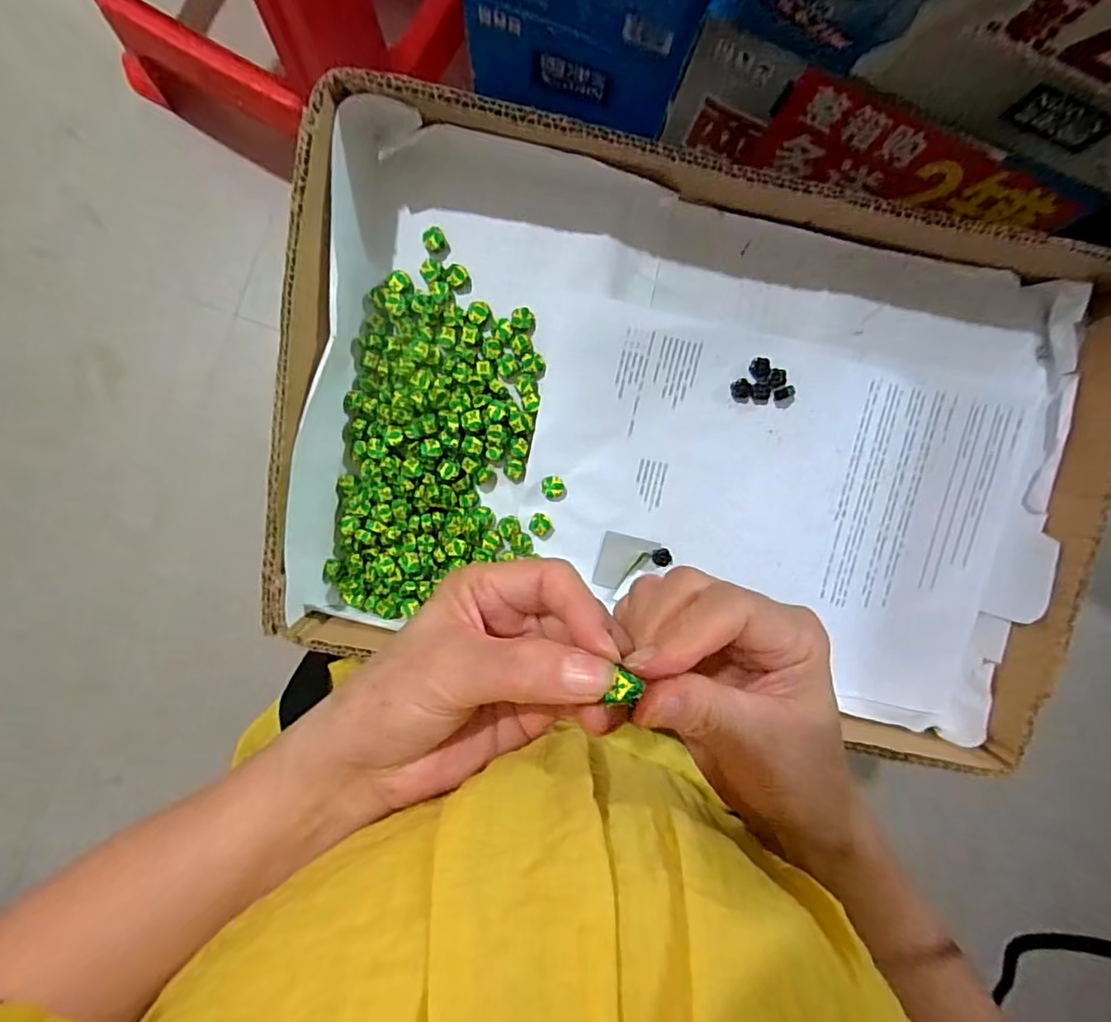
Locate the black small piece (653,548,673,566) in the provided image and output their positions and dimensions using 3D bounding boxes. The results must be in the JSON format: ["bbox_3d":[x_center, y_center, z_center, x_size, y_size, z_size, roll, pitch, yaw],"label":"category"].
[{"bbox_3d":[0.066,0.029,0.358,0.011,0.005,0.011,6,88,-3],"label":"black small piece"}]

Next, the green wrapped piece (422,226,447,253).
[{"bbox_3d":[-0.067,-0.151,0.321,0.012,0.006,0.012,0,88,-3],"label":"green wrapped piece"}]

